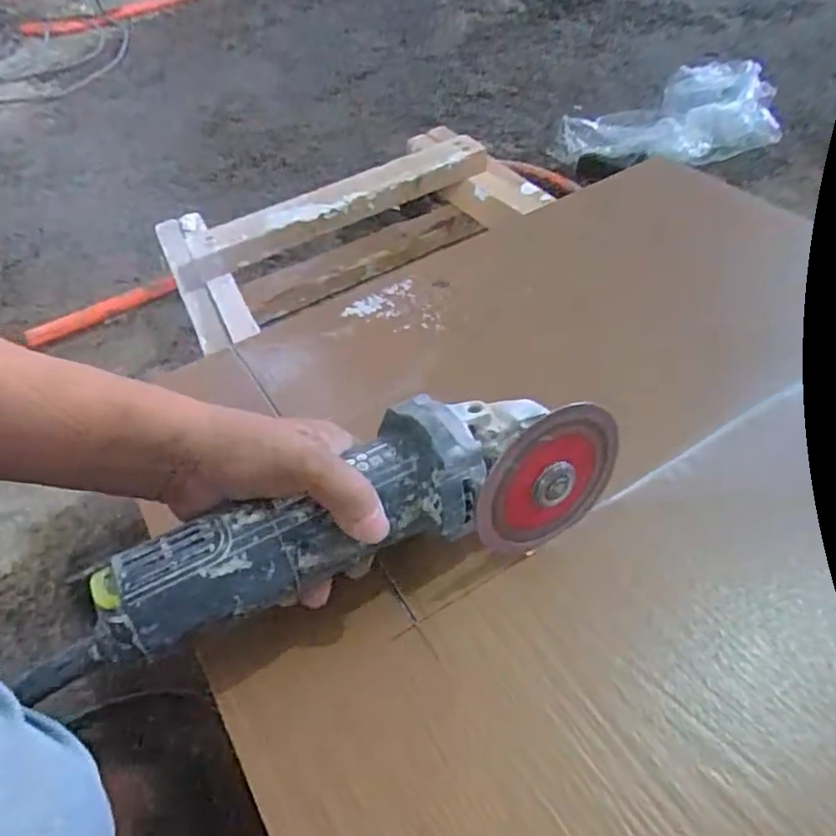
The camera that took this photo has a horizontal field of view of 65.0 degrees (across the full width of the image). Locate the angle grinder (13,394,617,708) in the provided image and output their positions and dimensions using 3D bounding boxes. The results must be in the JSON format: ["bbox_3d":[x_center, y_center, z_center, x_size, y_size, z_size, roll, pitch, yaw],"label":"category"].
[{"bbox_3d":[-0.036,0.048,0.347,0.295,0.078,0.078,-17,53,-16],"label":"angle grinder"}]

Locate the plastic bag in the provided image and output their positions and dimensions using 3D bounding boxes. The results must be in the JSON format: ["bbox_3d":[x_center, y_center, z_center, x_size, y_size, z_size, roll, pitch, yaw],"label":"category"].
[{"bbox_3d":[0.358,-0.407,0.914,0.327,0.073,0.149,-21,51,-4],"label":"plastic bag"}]

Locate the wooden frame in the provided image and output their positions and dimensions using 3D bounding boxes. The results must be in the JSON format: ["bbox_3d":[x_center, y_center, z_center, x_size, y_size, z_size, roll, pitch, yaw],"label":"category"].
[{"bbox_3d":[-0.064,-0.215,0.764,0.422,0.116,0.210,-27,51,-9],"label":"wooden frame"}]

